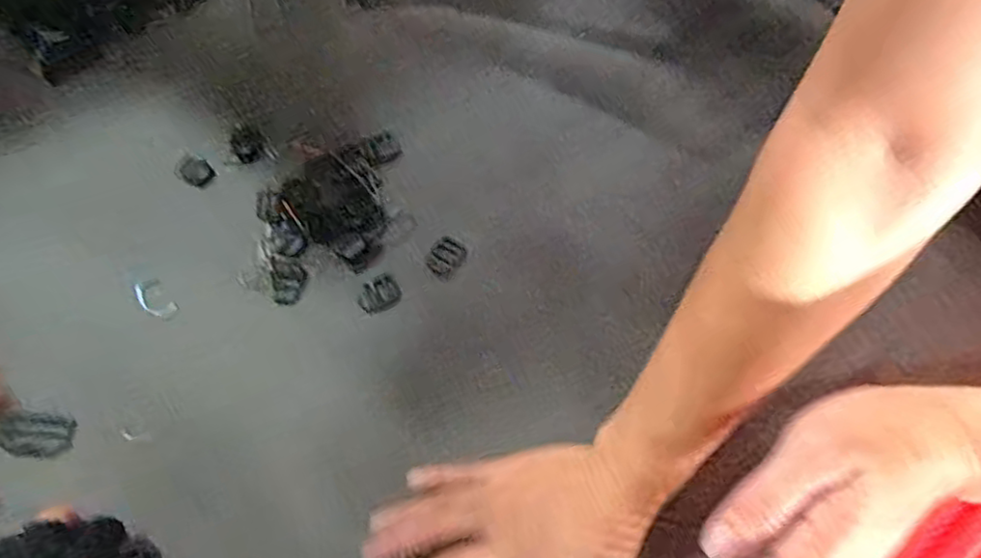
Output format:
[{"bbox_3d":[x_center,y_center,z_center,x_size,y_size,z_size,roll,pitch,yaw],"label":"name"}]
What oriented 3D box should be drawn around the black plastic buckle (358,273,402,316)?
[{"bbox_3d":[-0.078,0.011,0.464,0.029,0.012,0.020,-29,70,-9],"label":"black plastic buckle"}]

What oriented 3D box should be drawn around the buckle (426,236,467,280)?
[{"bbox_3d":[-0.033,-0.016,0.484,0.022,0.014,0.028,42,75,17],"label":"buckle"}]

